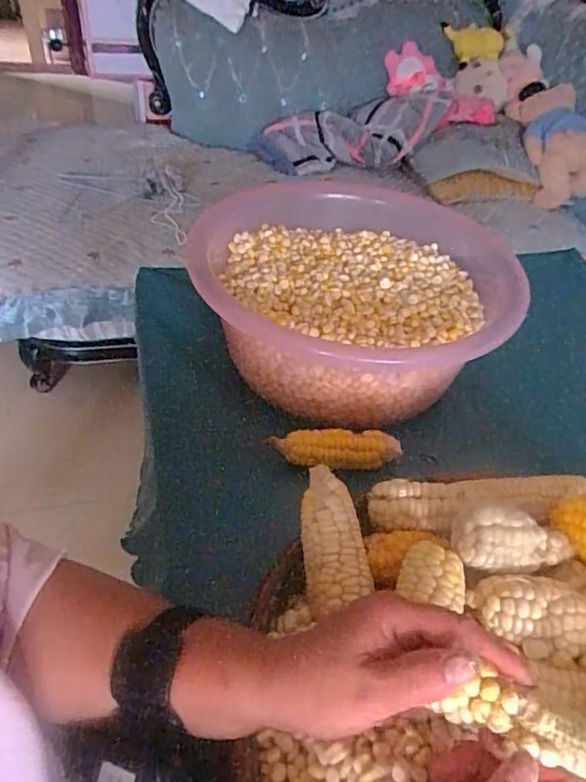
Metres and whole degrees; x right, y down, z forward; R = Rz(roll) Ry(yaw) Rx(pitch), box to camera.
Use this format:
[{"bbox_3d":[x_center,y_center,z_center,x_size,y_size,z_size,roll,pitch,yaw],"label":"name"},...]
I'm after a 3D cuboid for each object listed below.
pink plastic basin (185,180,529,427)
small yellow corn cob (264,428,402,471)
[{"bbox_3d":[0.082,-0.110,0.638,0.324,0.114,0.377,27,46,20],"label":"pink plastic basin"},{"bbox_3d":[0.041,0.054,0.522,0.121,0.025,0.032,2,43,-5],"label":"small yellow corn cob"}]

